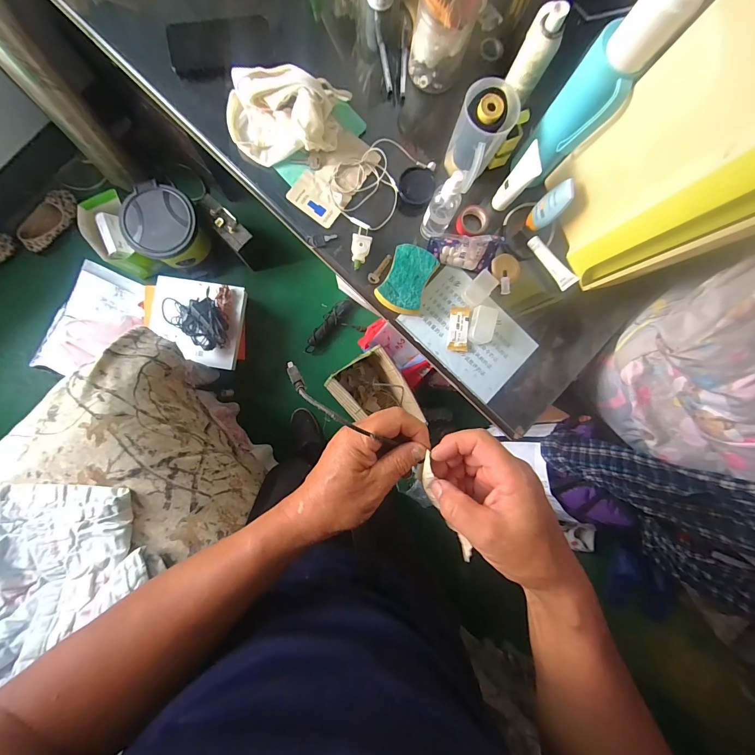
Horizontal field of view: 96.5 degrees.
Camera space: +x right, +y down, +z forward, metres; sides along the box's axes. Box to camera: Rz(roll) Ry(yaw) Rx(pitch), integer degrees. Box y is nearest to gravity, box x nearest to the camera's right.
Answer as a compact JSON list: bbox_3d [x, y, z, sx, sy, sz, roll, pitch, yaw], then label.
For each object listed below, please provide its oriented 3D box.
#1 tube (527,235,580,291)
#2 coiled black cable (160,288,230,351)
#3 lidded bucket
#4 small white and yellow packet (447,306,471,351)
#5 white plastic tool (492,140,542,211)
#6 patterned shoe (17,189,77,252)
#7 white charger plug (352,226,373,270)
[{"bbox_3d":[0.290,-0.192,0.562,0.101,0.019,0.027,53,129,6],"label":"tube"},{"bbox_3d":[-0.583,-0.185,1.079,0.157,0.046,0.206,-31,91,-5],"label":"coiled black cable"},{"bbox_3d":[-0.688,-0.482,1.134,0.210,0.222,0.210,0,89,-4],"label":"lidded bucket"},{"bbox_3d":[0.136,-0.081,0.562,0.034,0.008,0.073,3,88,-4],"label":"small white and yellow packet"},{"bbox_3d":[0.210,-0.295,0.508,0.033,0.109,0.026,39,86,-3],"label":"white plastic tool"},{"bbox_3d":[-1.166,-0.556,1.195,0.080,0.067,0.243,34,86,-3],"label":"patterned shoe"},{"bbox_3d":[-0.026,-0.208,0.542,0.032,0.013,0.067,3,88,-4],"label":"white charger plug"}]

